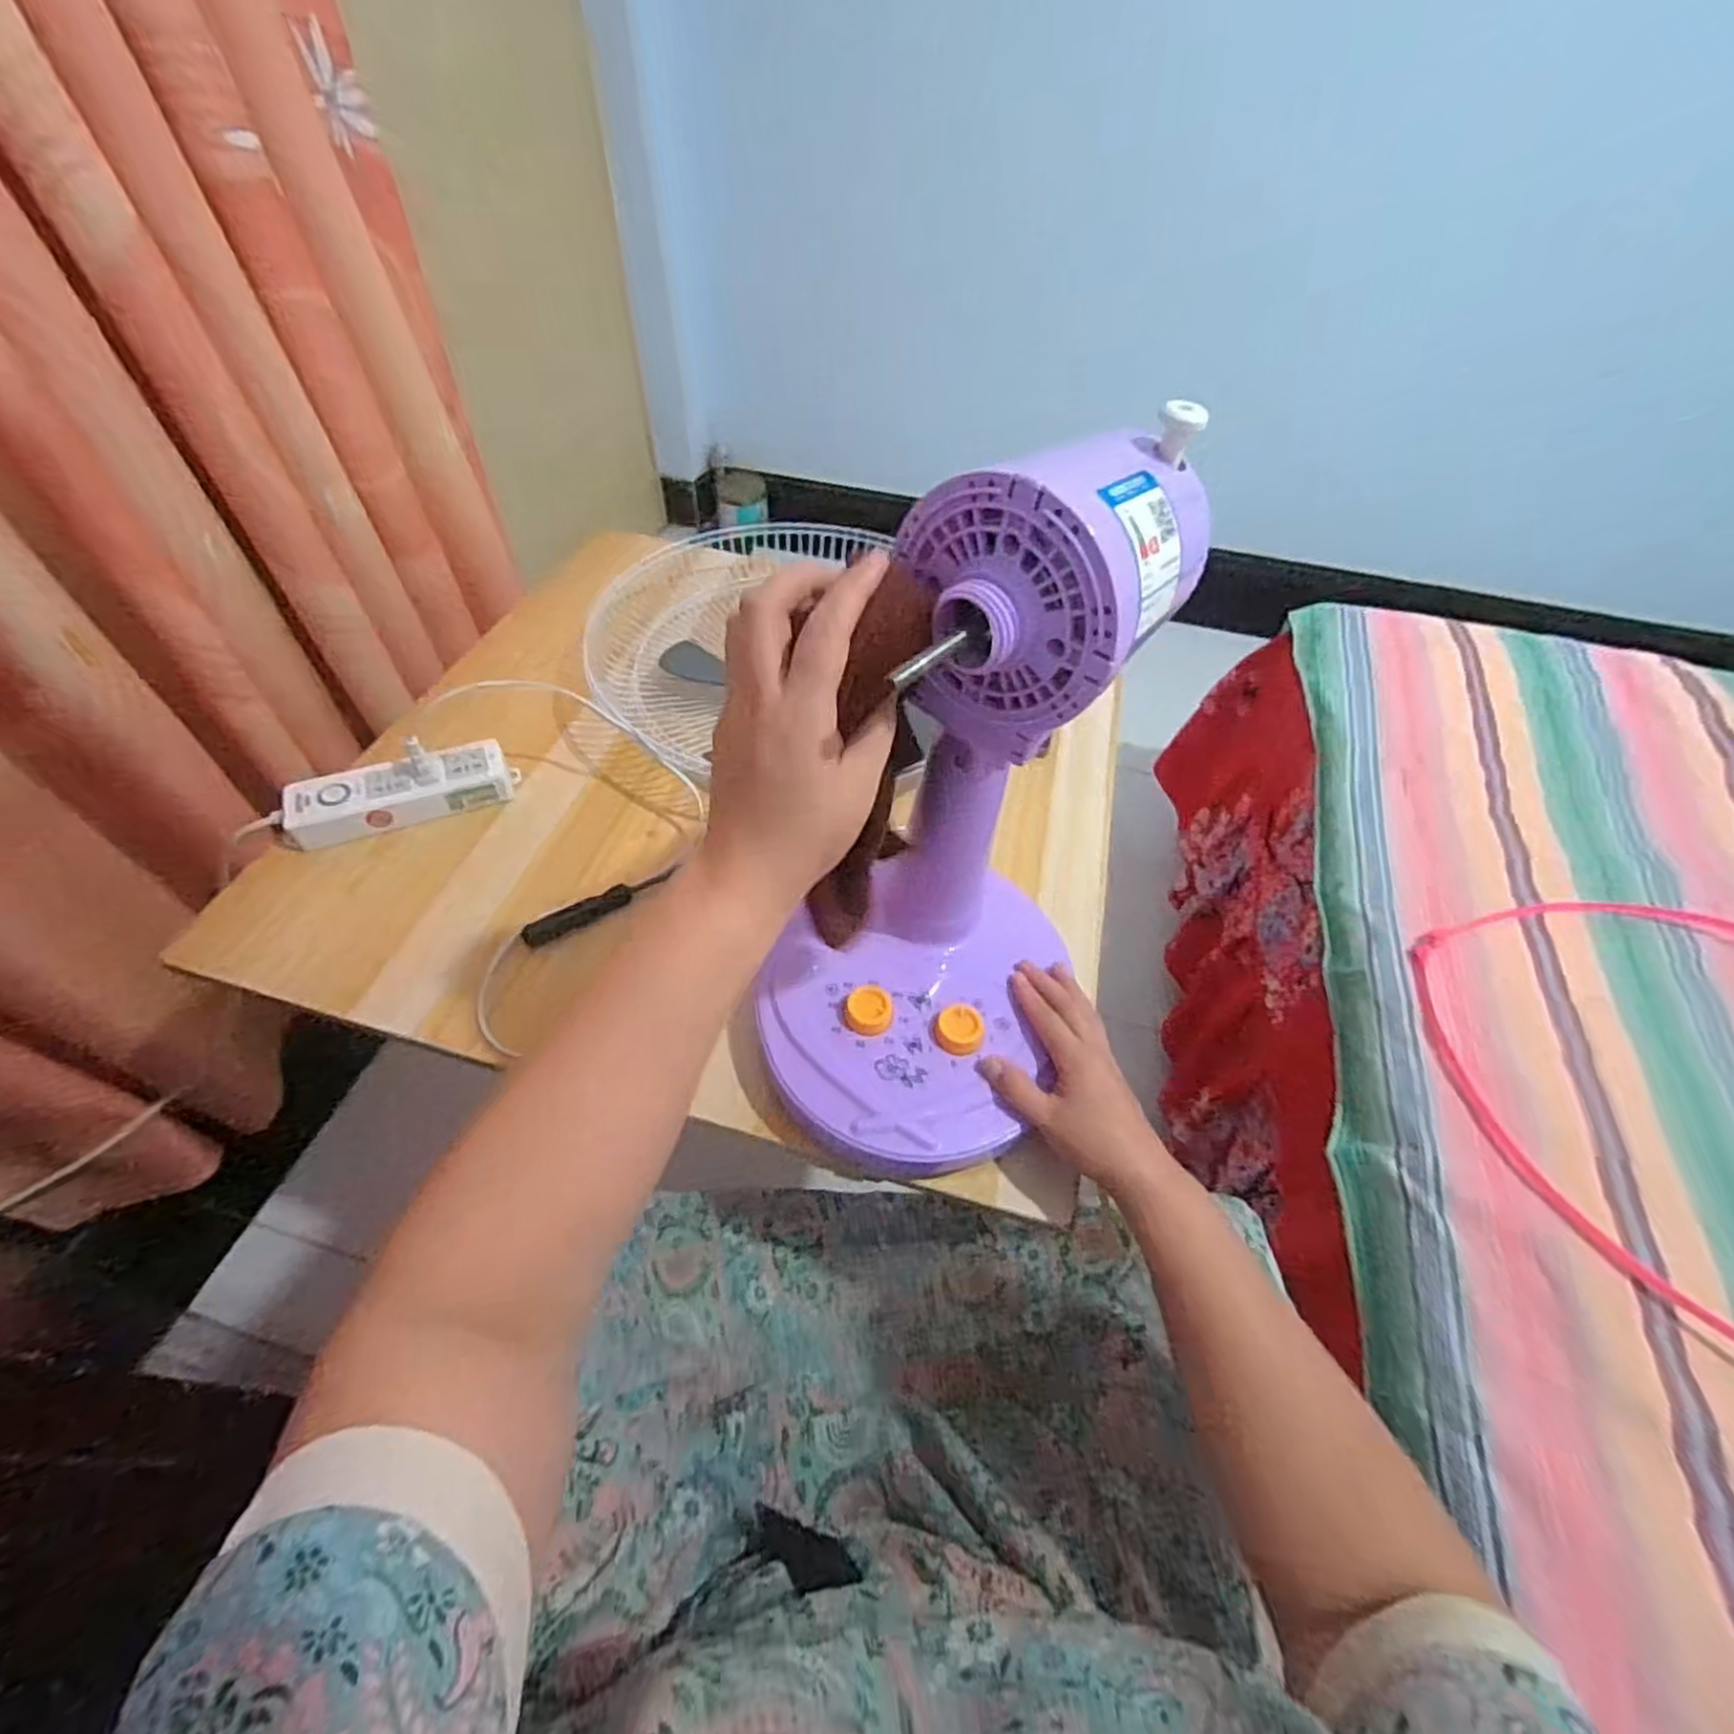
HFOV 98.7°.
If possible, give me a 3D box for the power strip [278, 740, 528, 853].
[{"bbox_3d":[-0.406,-0.063,0.650,0.178,0.044,0.061,-17,54,-16],"label":"power strip"}]

